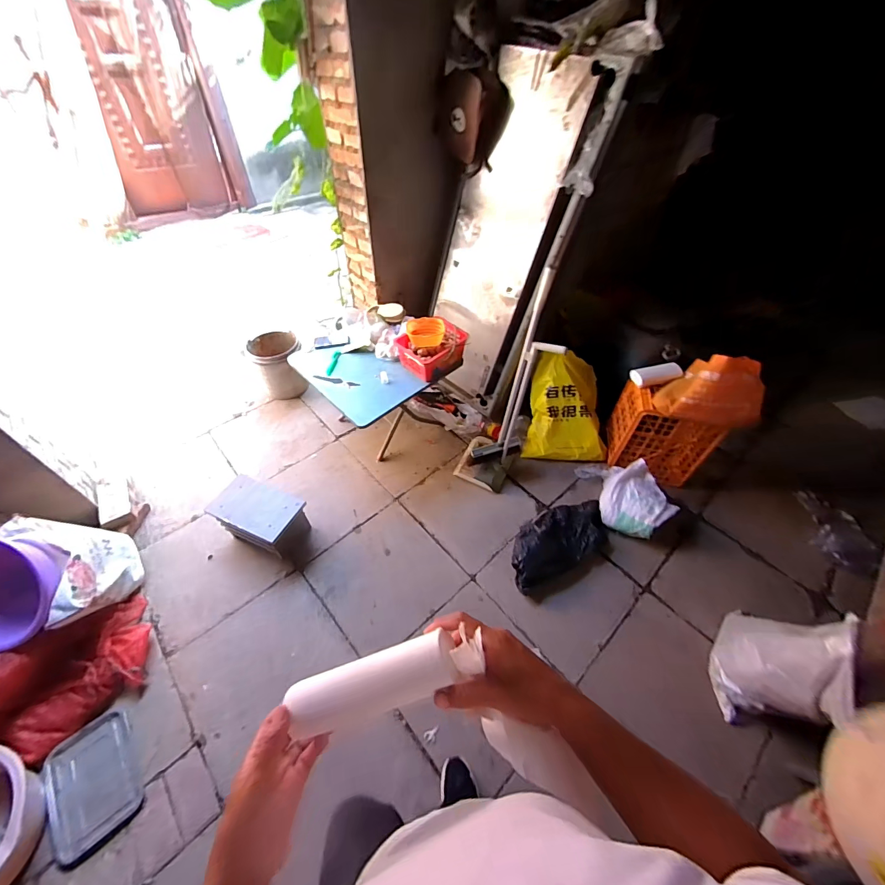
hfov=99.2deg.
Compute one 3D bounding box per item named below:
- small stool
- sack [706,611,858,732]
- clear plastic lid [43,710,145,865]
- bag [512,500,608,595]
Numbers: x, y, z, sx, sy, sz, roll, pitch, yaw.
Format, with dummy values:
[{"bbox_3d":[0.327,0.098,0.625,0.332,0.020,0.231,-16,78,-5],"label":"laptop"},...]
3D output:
[{"bbox_3d":[-0.773,0.315,1.605,0.358,0.230,0.220,19,51,14],"label":"small stool"},{"bbox_3d":[1.012,0.669,1.144,0.165,0.465,0.282,14,50,9],"label":"sack"},{"bbox_3d":[-1.040,1.000,1.114,0.213,0.036,0.310,-32,58,-26],"label":"clear plastic lid"},{"bbox_3d":[0.512,0.401,1.634,0.564,0.125,0.268,-22,54,-20],"label":"bag"}]

